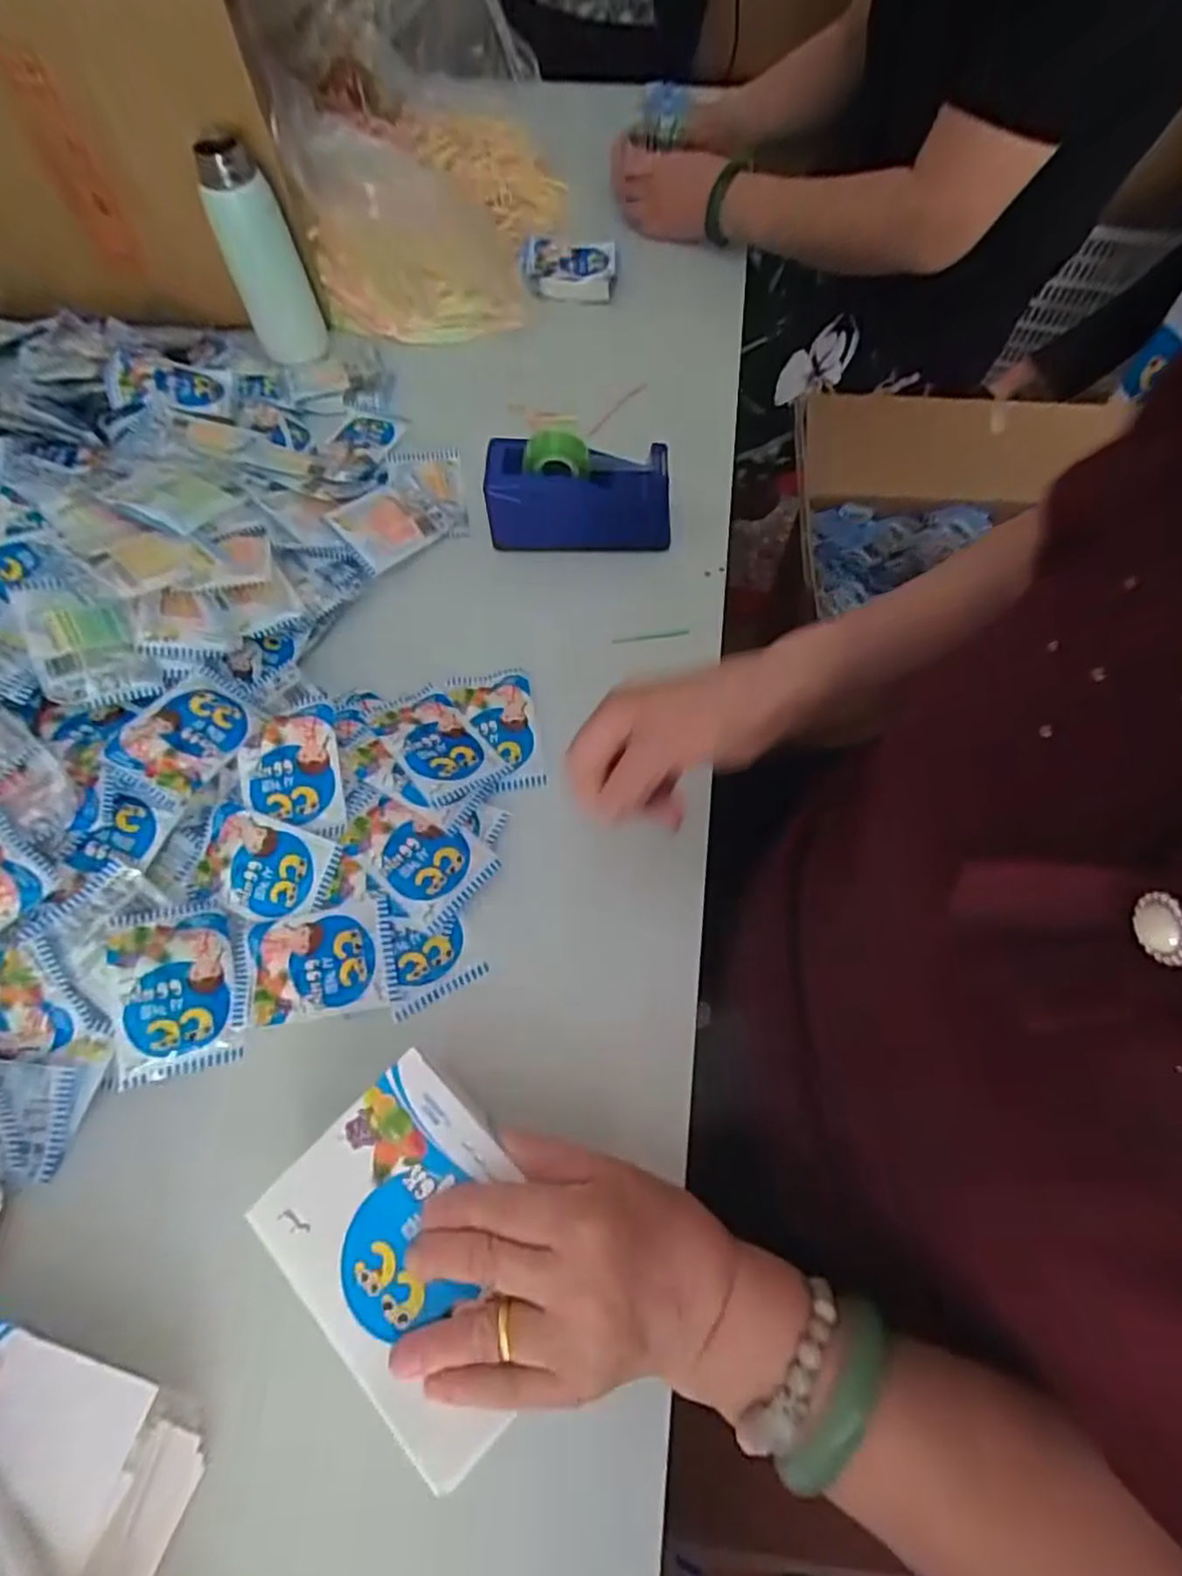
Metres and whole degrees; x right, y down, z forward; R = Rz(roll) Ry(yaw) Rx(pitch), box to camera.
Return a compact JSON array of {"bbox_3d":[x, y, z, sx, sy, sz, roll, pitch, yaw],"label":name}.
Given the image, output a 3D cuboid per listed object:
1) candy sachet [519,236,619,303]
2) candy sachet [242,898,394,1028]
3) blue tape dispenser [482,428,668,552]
[{"bbox_3d":[-0.022,-0.550,0.729,0.104,0.033,0.063,-1,64,0],"label":"candy sachet"},{"bbox_3d":[-0.169,0.109,0.431,0.091,0.012,0.064,-9,77,1],"label":"candy sachet"},{"bbox_3d":[-0.009,-0.240,0.562,0.146,0.078,0.056,0,64,1],"label":"blue tape dispenser"}]

